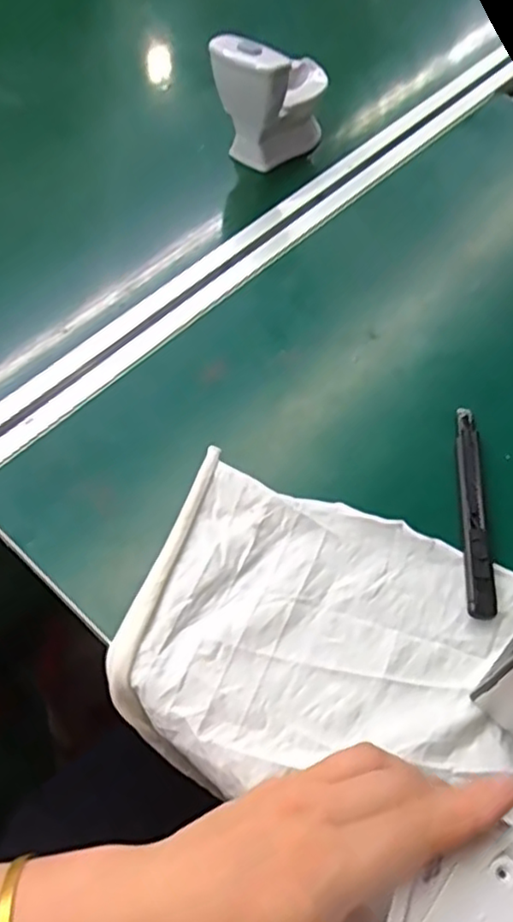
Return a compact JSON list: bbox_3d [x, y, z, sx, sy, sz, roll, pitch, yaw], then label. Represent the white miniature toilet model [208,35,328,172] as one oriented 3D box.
[{"bbox_3d":[0.014,-0.313,0.570,0.058,0.096,0.087,35,63,20],"label":"white miniature toilet model"}]

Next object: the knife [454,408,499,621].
[{"bbox_3d":[0.129,0.026,0.399,0.018,0.012,0.136,3,57,2],"label":"knife"}]

